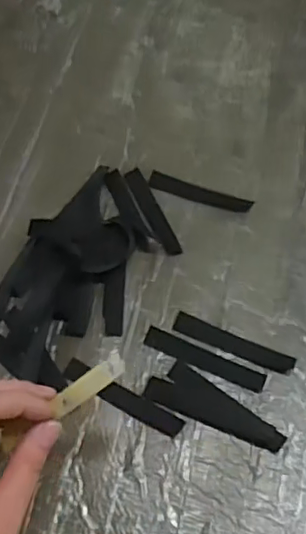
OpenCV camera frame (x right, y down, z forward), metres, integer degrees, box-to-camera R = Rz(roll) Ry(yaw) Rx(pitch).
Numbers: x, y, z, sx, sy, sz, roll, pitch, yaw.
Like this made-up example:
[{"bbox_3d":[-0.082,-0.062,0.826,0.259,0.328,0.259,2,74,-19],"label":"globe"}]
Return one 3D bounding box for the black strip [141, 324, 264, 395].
[{"bbox_3d":[0.037,0.066,0.424,0.090,0.004,0.014,21,63,13],"label":"black strip"}]

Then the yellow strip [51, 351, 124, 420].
[{"bbox_3d":[-0.037,0.068,0.337,0.050,0.005,0.013,-40,64,10],"label":"yellow strip"}]

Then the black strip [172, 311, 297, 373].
[{"bbox_3d":[0.060,0.056,0.430,0.090,0.004,0.016,20,63,12],"label":"black strip"}]

